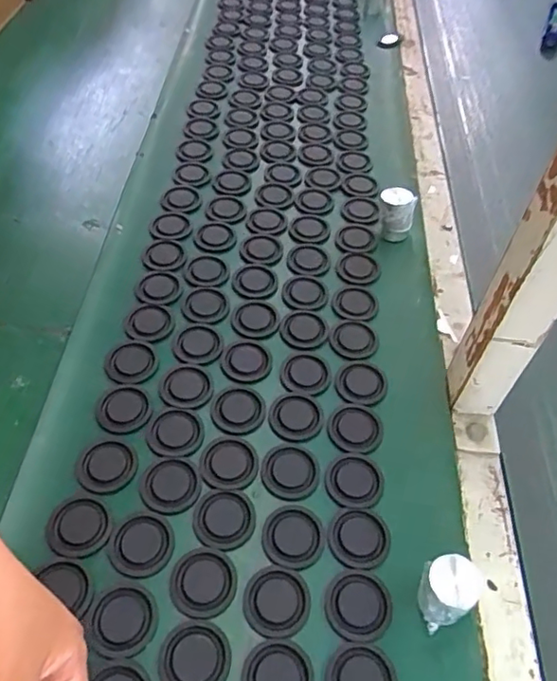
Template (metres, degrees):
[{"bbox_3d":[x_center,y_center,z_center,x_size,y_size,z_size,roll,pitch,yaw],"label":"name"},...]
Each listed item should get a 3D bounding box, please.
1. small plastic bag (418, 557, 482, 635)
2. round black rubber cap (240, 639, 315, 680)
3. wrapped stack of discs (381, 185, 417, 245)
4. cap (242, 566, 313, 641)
[{"bbox_3d":[0.113,0.170,0.392,0.032,0.053,0.035,-16,55,-16],"label":"small plastic bag"},{"bbox_3d":[0.000,0.219,0.373,0.047,0.004,0.045,2,52,-3],"label":"round black rubber cap"},{"bbox_3d":[0.128,-0.138,0.633,0.037,0.053,0.036,13,52,6],"label":"wrapped stack of discs"},{"bbox_3d":[-0.001,0.182,0.403,0.045,0.004,0.045,2,52,-3],"label":"cap"}]

